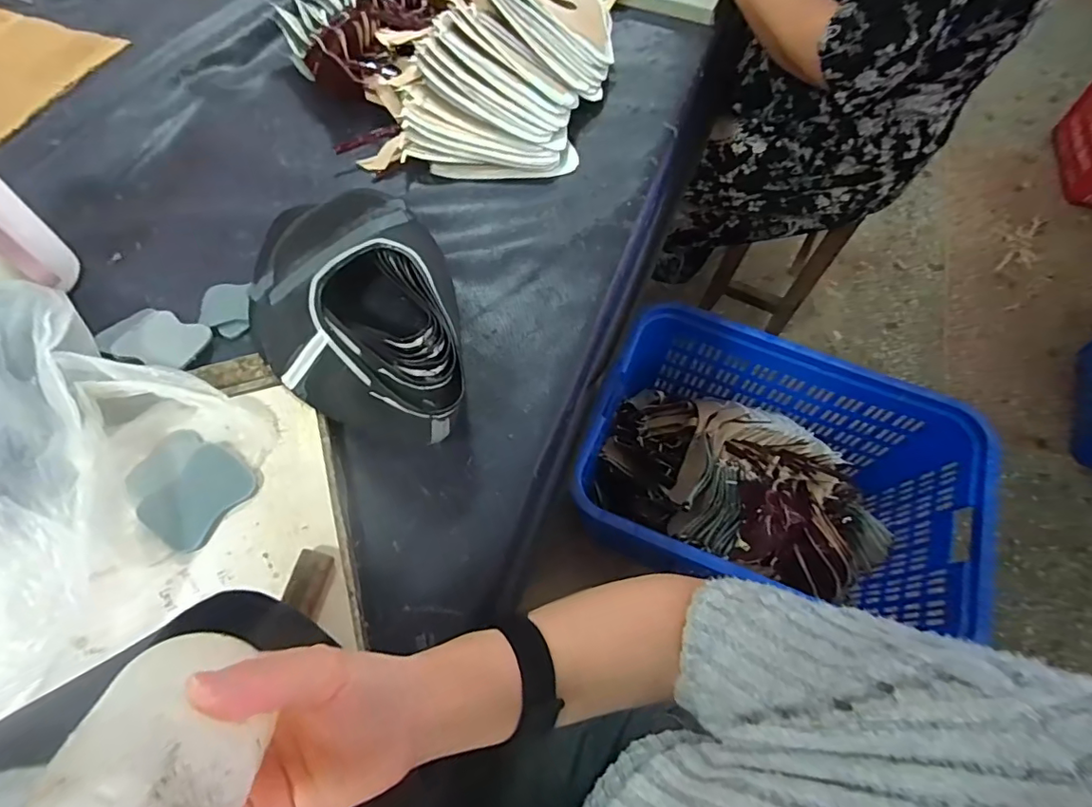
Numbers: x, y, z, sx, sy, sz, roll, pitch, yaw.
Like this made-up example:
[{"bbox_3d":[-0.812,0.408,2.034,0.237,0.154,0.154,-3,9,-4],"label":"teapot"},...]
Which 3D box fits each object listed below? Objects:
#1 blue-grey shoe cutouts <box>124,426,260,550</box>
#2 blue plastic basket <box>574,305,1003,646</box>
[{"bbox_3d":[-0.286,0.065,0.425,0.089,0.009,0.077,31,68,11],"label":"blue-grey shoe cutouts"},{"bbox_3d":[0.411,0.131,1.015,0.629,0.303,0.472,17,64,7],"label":"blue plastic basket"}]

